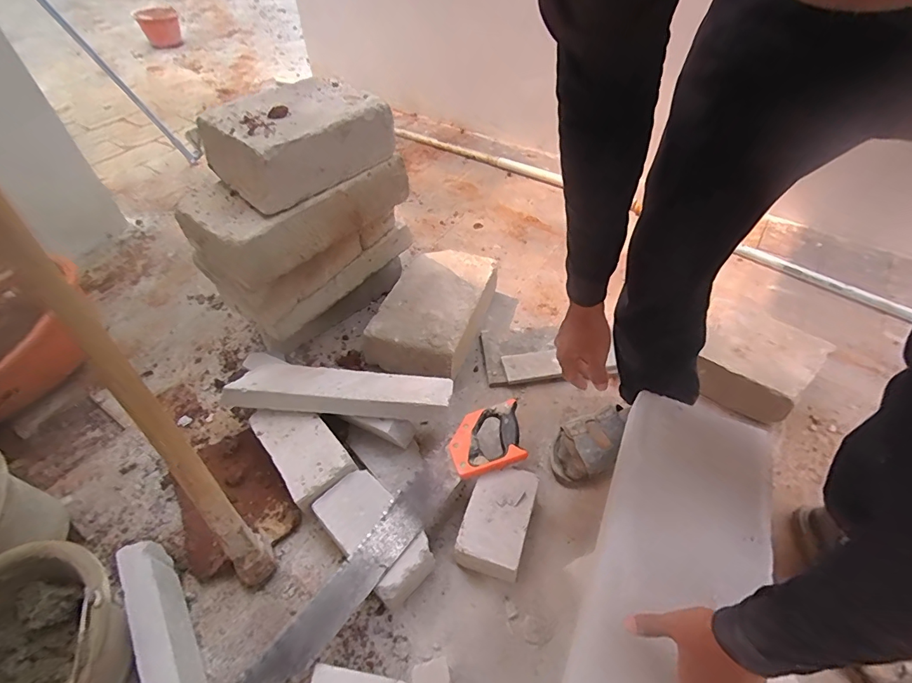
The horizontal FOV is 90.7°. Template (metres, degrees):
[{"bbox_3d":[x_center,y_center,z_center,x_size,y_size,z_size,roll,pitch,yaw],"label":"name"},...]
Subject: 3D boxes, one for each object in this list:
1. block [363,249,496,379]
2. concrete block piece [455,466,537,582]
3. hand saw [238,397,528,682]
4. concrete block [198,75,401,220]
[{"bbox_3d":[-0.047,-0.068,1.023,0.210,0.112,0.355,16,50,15],"label":"block"},{"bbox_3d":[0.067,0.286,0.726,0.095,0.078,0.150,15,49,14],"label":"concrete block piece"},{"bbox_3d":[-0.074,0.280,0.683,0.107,0.024,0.531,33,56,28],"label":"hand saw"},{"bbox_3d":[-0.262,-0.348,0.760,0.195,0.100,0.276,30,57,26],"label":"concrete block"}]

